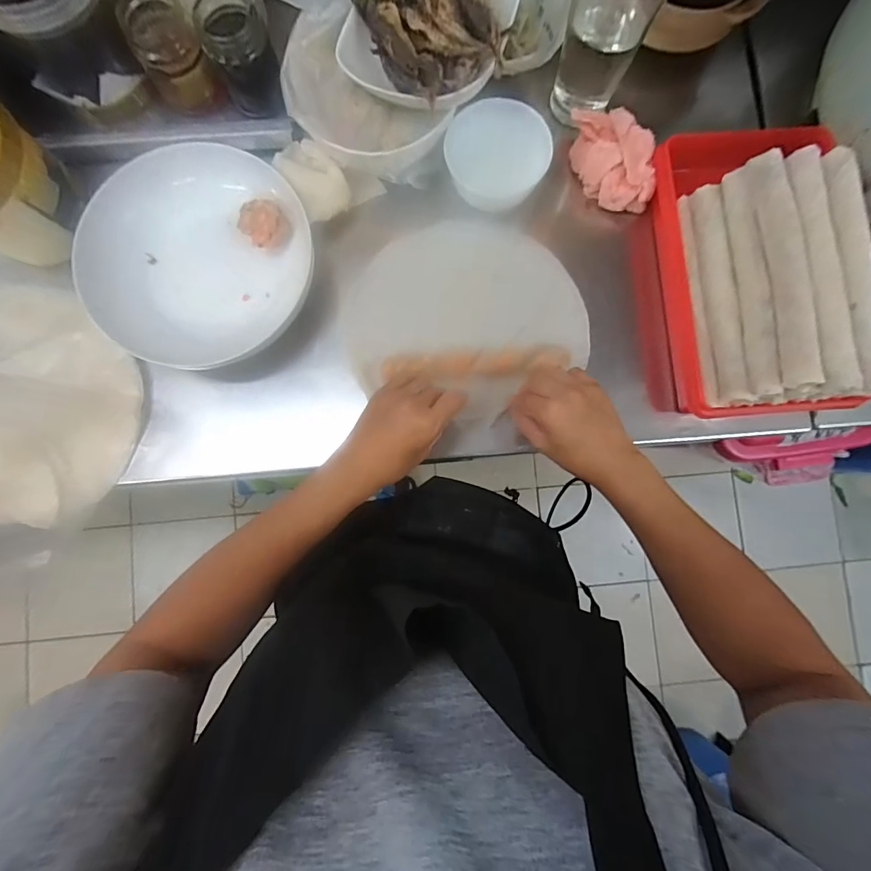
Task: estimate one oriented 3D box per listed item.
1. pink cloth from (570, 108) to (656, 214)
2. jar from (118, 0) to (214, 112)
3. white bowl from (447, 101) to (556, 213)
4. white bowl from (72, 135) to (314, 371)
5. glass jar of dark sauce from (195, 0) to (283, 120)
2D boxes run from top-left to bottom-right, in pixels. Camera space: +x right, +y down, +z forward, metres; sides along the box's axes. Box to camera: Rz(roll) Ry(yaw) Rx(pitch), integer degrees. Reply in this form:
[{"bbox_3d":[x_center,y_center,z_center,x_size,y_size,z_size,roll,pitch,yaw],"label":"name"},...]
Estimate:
[{"bbox_3d":[0.186,-0.292,0.449,0.075,0.035,0.101,2,85,-1],"label":"pink cloth"},{"bbox_3d":[-0.272,-0.394,0.438,0.061,0.084,0.068,-32,87,-3],"label":"jar"},{"bbox_3d":[0.062,-0.287,0.438,0.103,0.042,0.085,13,85,0],"label":"white bowl"},{"bbox_3d":[-0.235,-0.180,0.432,0.212,0.040,0.222,0,85,-1],"label":"white bowl"},{"bbox_3d":[-0.199,-0.395,0.446,0.061,0.094,0.051,-20,86,-3],"label":"glass jar of dark sauce"}]

